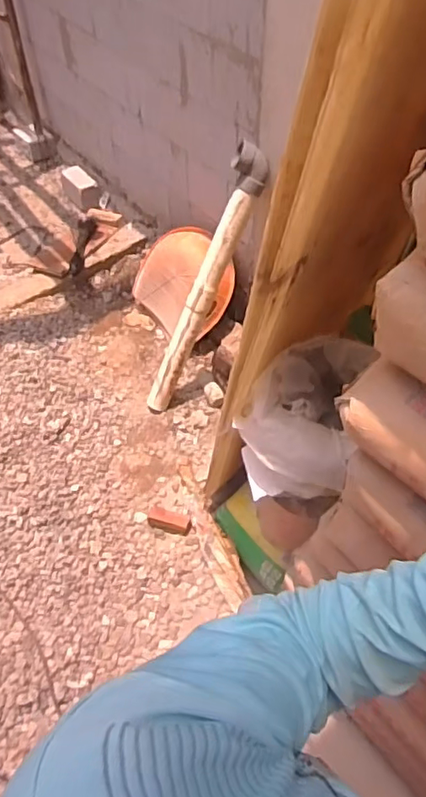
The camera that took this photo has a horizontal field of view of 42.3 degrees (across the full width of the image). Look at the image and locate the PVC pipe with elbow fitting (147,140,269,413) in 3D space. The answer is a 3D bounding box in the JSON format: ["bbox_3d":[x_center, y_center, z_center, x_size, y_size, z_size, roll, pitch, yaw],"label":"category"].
[{"bbox_3d":[-0.037,-0.327,1.725,0.111,0.894,0.080,38,28,26],"label":"PVC pipe with elbow fitting"}]

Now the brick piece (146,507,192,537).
[{"bbox_3d":[-0.132,0.370,1.660,0.137,0.033,0.059,13,53,11],"label":"brick piece"}]

